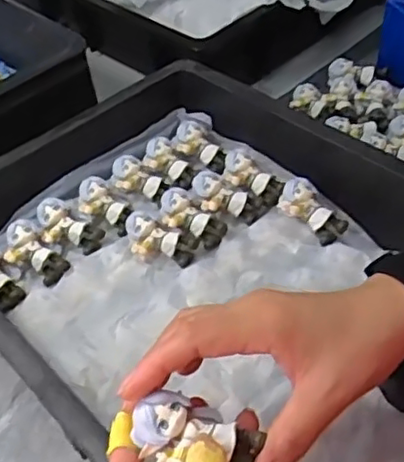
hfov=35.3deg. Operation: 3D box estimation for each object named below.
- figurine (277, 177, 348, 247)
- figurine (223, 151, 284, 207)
[{"bbox_3d":[0.094,-0.017,0.545,0.031,0.024,0.064,-33,68,-23],"label":"figurine"},{"bbox_3d":[0.043,-0.047,0.577,0.064,0.022,0.026,37,58,18],"label":"figurine"}]

